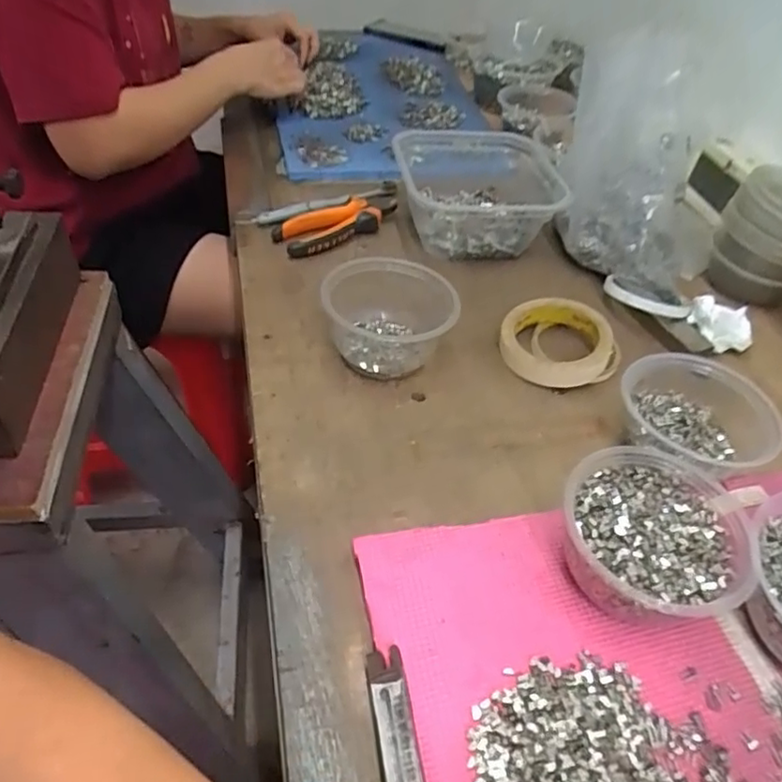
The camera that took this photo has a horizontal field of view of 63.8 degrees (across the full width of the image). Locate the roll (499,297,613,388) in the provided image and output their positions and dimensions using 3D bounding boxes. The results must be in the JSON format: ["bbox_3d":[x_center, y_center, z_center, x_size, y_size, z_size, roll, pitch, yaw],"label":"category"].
[{"bbox_3d":[0.152,-0.050,0.580,0.095,0.031,0.099,3,46,-3],"label":"roll"}]

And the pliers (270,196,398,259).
[{"bbox_3d":[-0.053,-0.185,0.689,0.147,0.026,0.061,-20,51,-22],"label":"pliers"}]

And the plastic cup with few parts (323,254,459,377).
[{"bbox_3d":[-0.002,-0.062,0.553,0.115,0.064,0.100,6,46,0],"label":"plastic cup with few parts"}]

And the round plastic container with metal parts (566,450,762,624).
[{"bbox_3d":[0.168,0.097,0.409,0.115,0.058,0.110,3,46,-3],"label":"round plastic container with metal parts"}]

